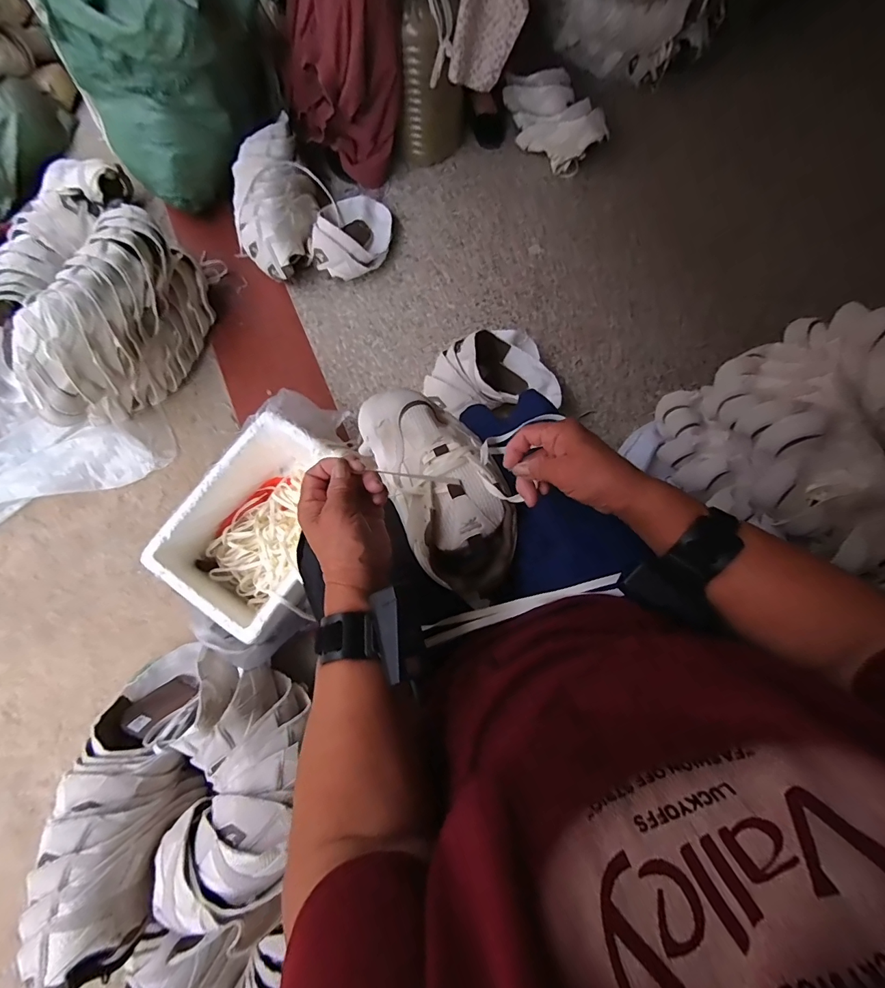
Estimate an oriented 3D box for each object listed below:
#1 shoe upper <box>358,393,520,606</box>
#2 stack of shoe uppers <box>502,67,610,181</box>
[{"bbox_3d":[-0.001,-0.010,0.481,0.120,0.078,0.251,-29,76,-5],"label":"shoe upper"},{"bbox_3d":[0.293,-1.049,1.172,0.168,0.105,0.328,-20,74,-6],"label":"stack of shoe uppers"}]

